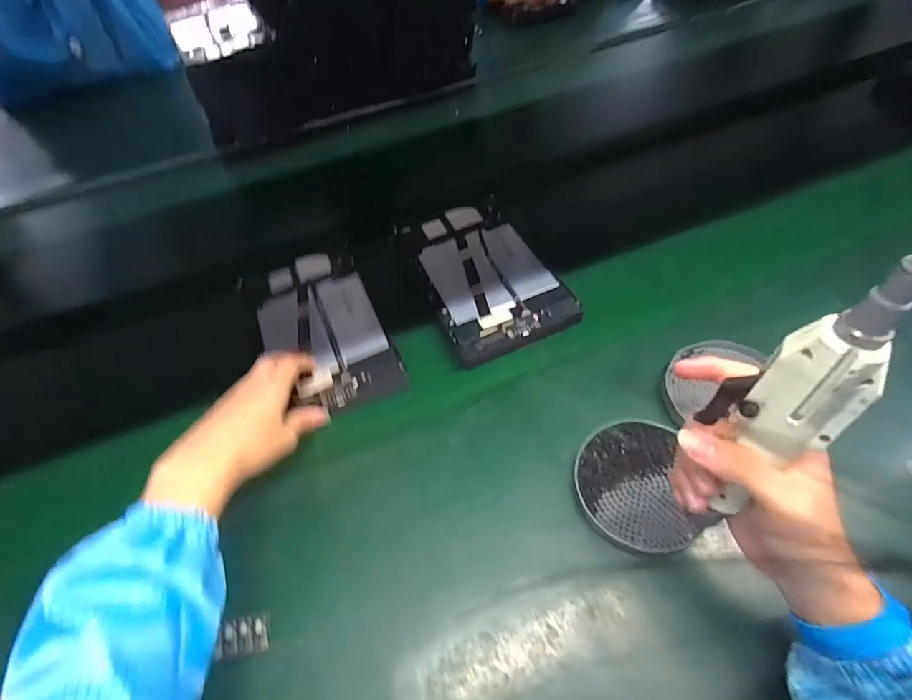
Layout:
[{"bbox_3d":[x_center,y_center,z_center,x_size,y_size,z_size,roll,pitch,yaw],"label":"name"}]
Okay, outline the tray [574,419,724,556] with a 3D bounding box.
[{"bbox_3d":[0.157,0.117,0.412,0.099,0.014,0.112,-20,54,-10],"label":"tray"}]

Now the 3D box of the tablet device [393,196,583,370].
[{"bbox_3d":[0.030,-0.099,0.583,0.143,0.018,0.247,-21,54,-10],"label":"tablet device"}]

